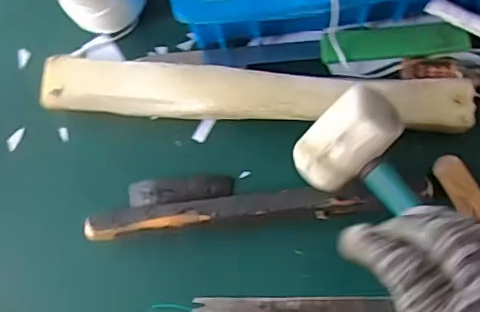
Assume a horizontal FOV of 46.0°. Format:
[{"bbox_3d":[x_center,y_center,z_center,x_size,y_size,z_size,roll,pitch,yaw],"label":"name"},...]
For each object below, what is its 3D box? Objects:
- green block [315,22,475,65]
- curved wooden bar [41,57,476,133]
[{"bbox_3d":[0.126,-0.094,0.460,0.117,0.015,0.025,-4,81,4],"label":"green block"},{"bbox_3d":[0.011,-0.047,0.452,0.333,0.034,0.039,4,82,5],"label":"curved wooden bar"}]

